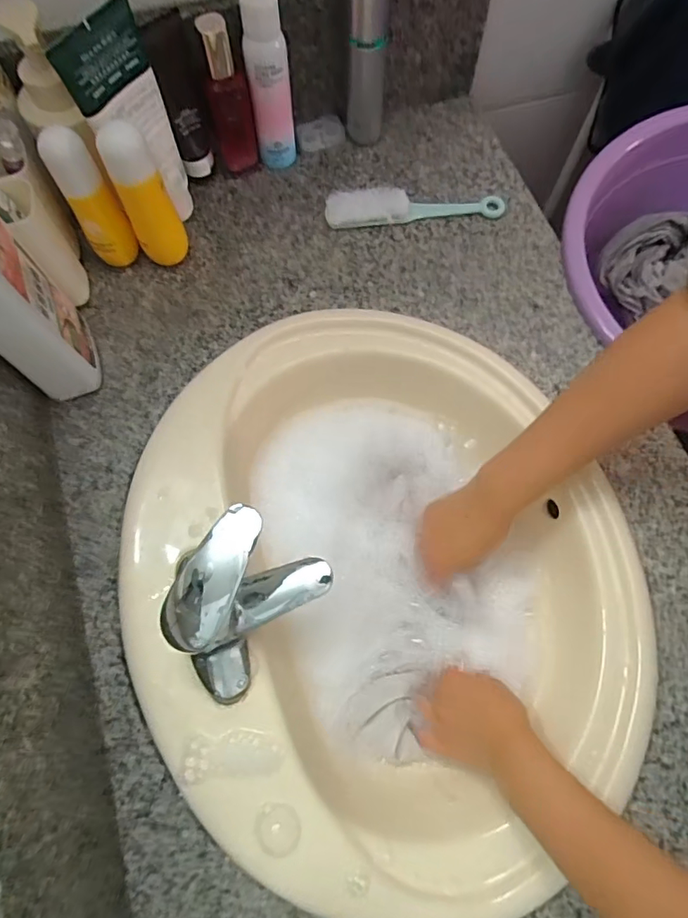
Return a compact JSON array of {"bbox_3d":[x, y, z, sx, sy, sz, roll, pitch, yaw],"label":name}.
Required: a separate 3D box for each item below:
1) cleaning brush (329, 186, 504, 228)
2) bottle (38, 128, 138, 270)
[{"bbox_3d":[0.083,-0.295,0.590,0.205,0.024,0.042,-3,71,-3],"label":"cleaning brush"},{"bbox_3d":[-0.247,-0.250,0.503,0.043,0.135,0.041,-35,75,-13],"label":"bottle"}]

